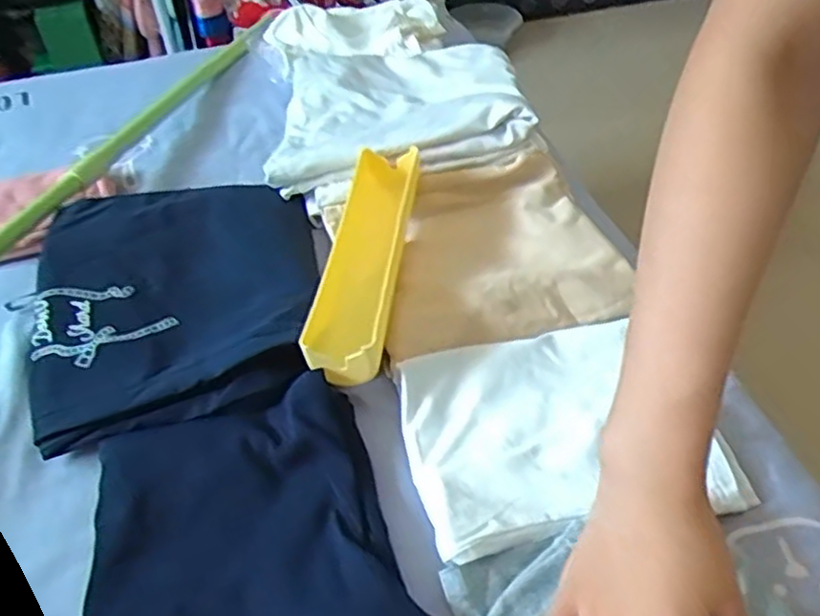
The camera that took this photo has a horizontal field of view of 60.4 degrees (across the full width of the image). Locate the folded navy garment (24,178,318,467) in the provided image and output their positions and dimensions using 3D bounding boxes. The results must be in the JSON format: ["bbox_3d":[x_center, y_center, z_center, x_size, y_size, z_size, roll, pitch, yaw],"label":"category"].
[{"bbox_3d":[-0.198,-0.022,0.611,0.247,0.050,0.270,-13,46,-14],"label":"folded navy garment"}]

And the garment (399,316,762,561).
[{"bbox_3d":[0.103,0.083,0.509,0.211,0.026,0.170,-12,44,-9],"label":"garment"}]

